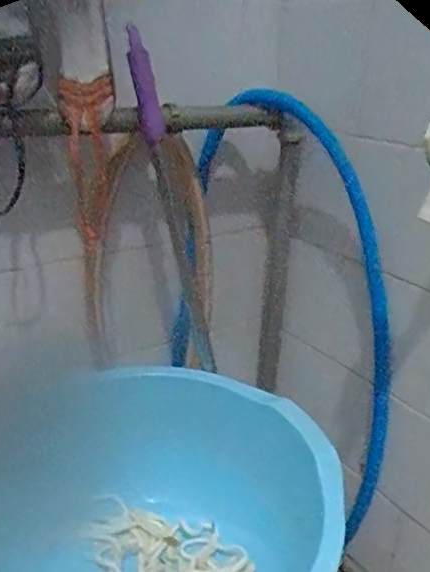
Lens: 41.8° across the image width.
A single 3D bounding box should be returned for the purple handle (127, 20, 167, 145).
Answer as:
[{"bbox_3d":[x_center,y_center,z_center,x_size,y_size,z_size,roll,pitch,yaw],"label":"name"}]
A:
[{"bbox_3d":[-0.073,-0.202,0.588,0.016,0.126,0.033,9,47,18],"label":"purple handle"}]

